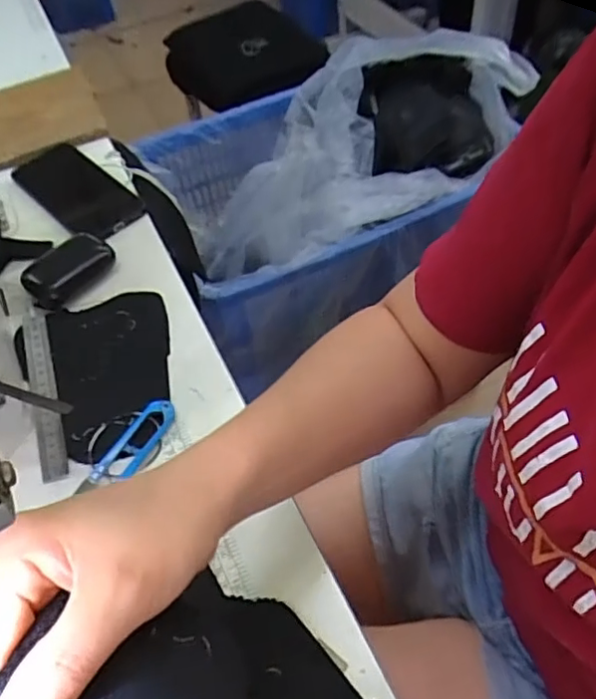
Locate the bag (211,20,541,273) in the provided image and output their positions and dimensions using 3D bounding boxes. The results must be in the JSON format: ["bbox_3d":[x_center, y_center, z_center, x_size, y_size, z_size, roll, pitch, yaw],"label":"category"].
[{"bbox_3d":[0.062,-0.309,0.935,0.528,0.235,0.308,-32,53,12],"label":"bag"}]

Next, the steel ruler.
[{"bbox_3d":[-0.213,0.026,0.500,0.023,0.008,0.194,-20,54,-9],"label":"steel ruler"}]

